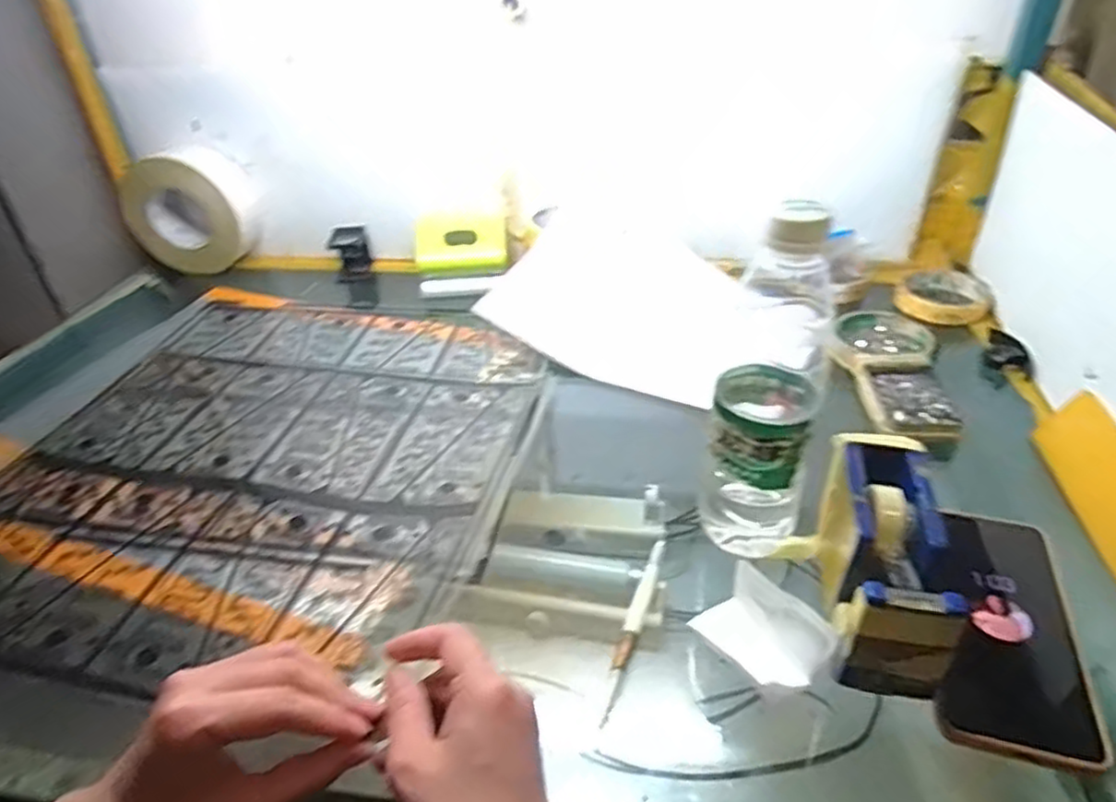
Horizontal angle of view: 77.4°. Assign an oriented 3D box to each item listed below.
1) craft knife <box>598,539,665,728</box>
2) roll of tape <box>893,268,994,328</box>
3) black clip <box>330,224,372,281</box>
[{"bbox_3d":[0.044,0.130,0.408,0.011,0.007,0.127,11,37,20],"label":"craft knife"},{"bbox_3d":[0.393,-0.106,0.710,0.084,0.022,0.096,17,40,27],"label":"roll of tape"},{"bbox_3d":[-0.249,-0.182,0.839,0.035,0.050,0.042,-4,35,-1],"label":"black clip"}]

